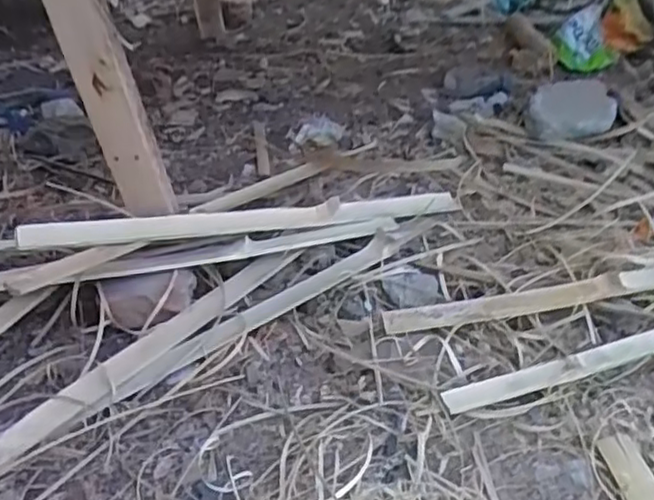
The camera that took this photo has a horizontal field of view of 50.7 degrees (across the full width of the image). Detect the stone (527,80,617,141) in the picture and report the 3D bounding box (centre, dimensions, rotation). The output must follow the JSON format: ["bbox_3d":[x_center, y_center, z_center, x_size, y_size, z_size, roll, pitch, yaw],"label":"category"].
[{"bbox_3d":[0.369,-0.207,1.043,0.128,0.061,0.093,5,36,13],"label":"stone"}]

